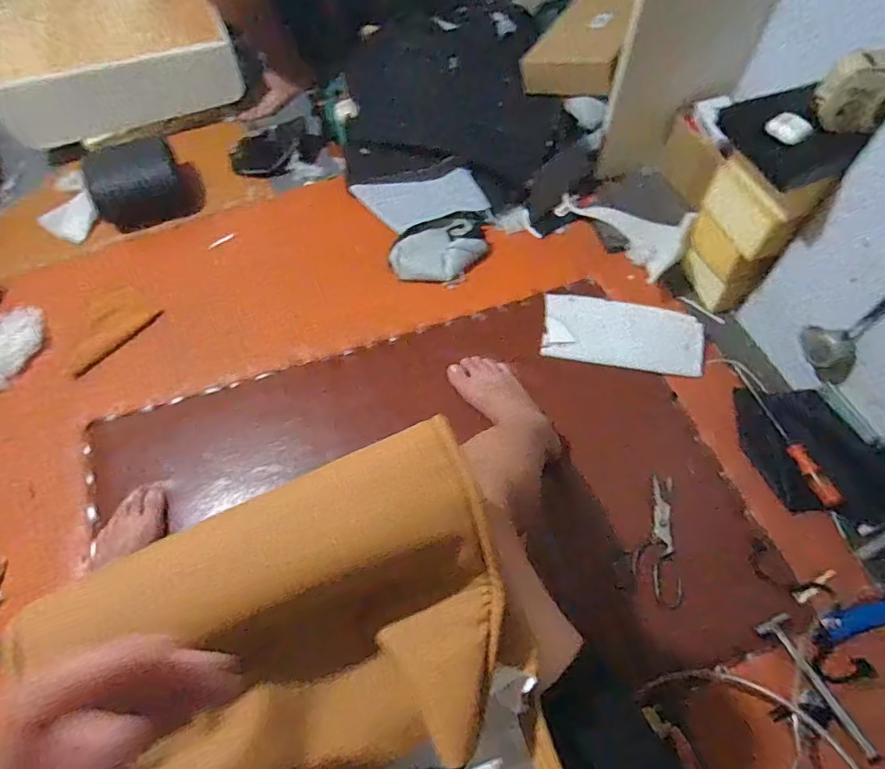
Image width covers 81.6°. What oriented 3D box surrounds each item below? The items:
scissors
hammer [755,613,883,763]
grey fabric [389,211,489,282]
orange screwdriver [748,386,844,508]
[{"bbox_3d":[0.324,0.233,0.782,0.074,0.012,0.194,5,61,3],"label":"scissors"},{"bbox_3d":[0.502,0.409,0.689,0.048,0.014,0.181,-21,63,-11],"label":"hammer"},{"bbox_3d":[-0.005,-0.290,1.071,0.212,0.040,0.167,-7,61,-3],"label":"grey fabric"},{"bbox_3d":[0.570,0.099,0.841,0.028,0.020,0.217,-20,63,-11],"label":"orange screwdriver"}]

